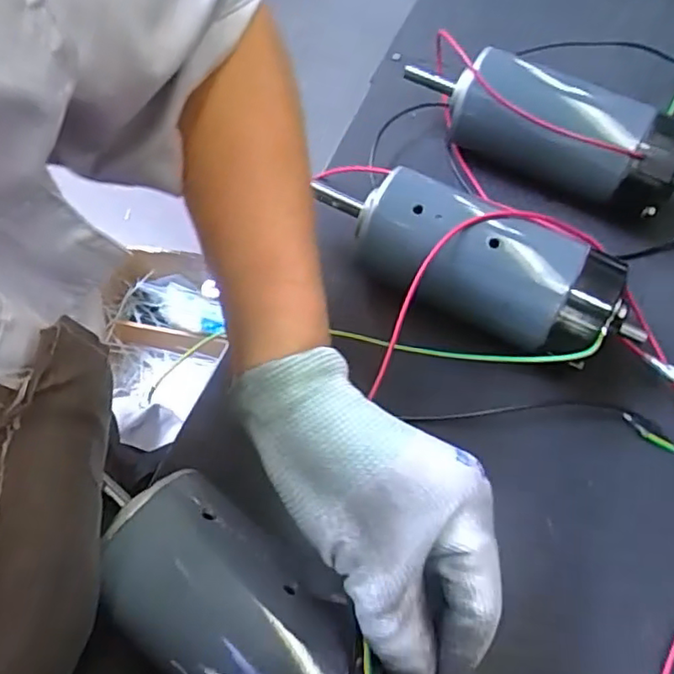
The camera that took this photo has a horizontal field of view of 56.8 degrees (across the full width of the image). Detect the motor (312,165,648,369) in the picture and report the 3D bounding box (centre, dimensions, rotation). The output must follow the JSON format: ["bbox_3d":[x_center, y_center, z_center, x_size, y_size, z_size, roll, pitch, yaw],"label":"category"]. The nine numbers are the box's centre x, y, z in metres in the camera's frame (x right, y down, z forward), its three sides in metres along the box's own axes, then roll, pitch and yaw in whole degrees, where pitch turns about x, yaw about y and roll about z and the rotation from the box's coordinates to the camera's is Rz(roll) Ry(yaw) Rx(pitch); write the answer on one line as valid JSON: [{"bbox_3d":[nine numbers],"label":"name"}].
[{"bbox_3d":[0.079,-0.047,0.395,0.222,0.067,0.057,31,63,13],"label":"motor"}]

